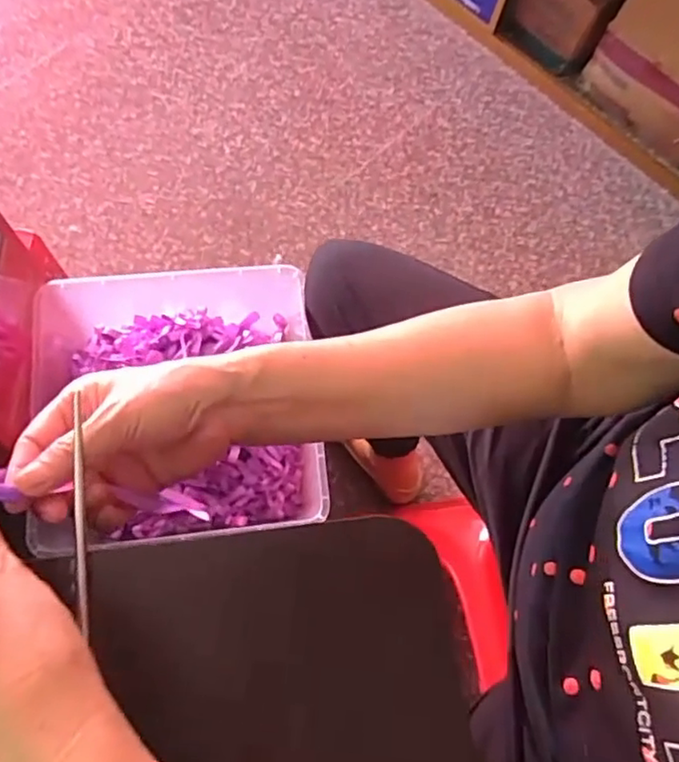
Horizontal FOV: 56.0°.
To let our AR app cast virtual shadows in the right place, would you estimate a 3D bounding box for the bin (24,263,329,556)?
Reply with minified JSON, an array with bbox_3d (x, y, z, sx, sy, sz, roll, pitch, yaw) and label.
[{"bbox_3d":[-0.183,0.026,0.734,0.296,0.129,0.269,-4,72,-6],"label":"bin"}]

